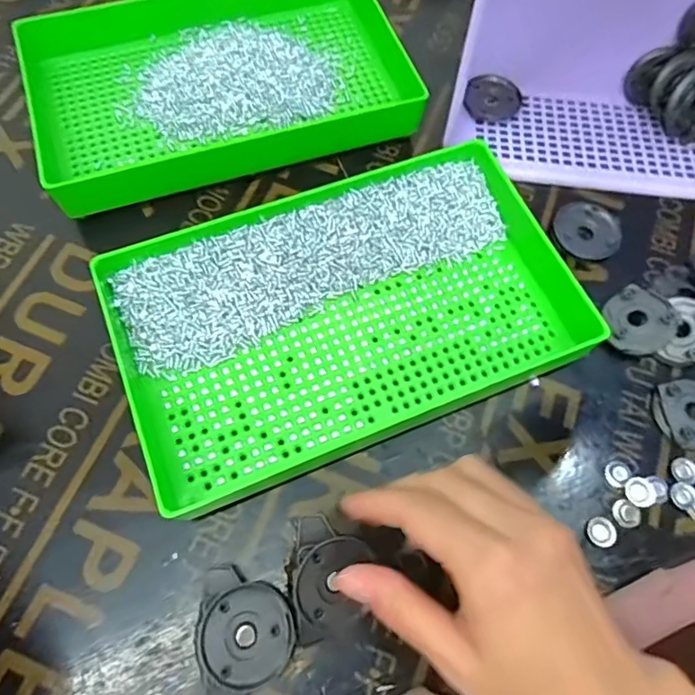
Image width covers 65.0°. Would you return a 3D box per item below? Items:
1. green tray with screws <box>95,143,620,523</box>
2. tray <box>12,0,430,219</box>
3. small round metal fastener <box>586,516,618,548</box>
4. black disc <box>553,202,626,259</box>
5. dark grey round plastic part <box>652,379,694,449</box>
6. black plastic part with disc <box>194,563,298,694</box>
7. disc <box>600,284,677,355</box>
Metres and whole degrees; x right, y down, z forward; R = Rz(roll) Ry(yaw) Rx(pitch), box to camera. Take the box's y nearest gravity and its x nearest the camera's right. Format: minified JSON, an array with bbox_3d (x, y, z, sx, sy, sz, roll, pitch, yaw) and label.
[{"bbox_3d":[-0.001,-0.021,0.312,0.245,0.037,0.149,-20,69,-11],"label":"green tray with screws"},{"bbox_3d":[-0.088,-0.190,0.381,0.258,0.034,0.175,-14,68,-9],"label":"tray"},{"bbox_3d":[0.133,0.096,0.284,0.015,0.004,0.014,1,66,-2],"label":"small round metal fastener"},{"bbox_3d":[0.156,-0.076,0.355,0.043,0.008,0.042,1,66,-2],"label":"black disc"},{"bbox_3d":[0.196,0.038,0.310,0.042,0.006,0.038,5,66,-1],"label":"dark grey round plastic part"},{"bbox_3d":[-0.049,0.128,0.249,0.045,0.011,0.055,-15,73,-37],"label":"black plastic part with disc"},{"bbox_3d":[0.173,-0.016,0.325,0.039,0.012,0.039,-8,65,18],"label":"disc"}]

